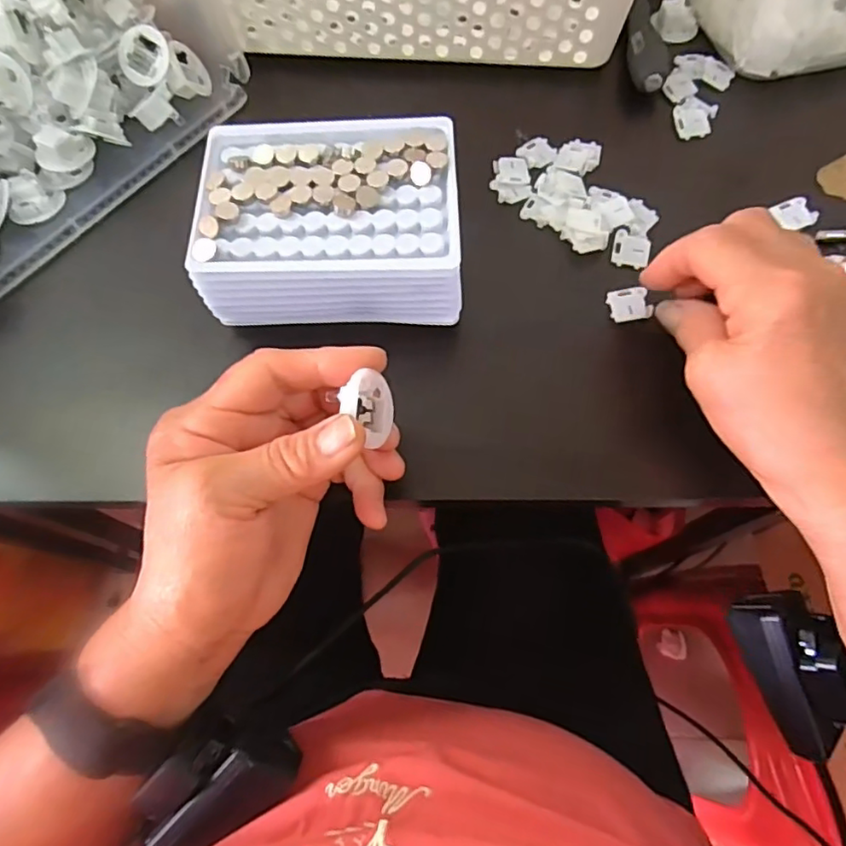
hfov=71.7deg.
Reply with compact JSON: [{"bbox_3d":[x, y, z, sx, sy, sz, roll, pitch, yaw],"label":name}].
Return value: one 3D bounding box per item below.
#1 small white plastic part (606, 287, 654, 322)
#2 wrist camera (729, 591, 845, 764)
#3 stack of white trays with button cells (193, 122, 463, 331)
[{"bbox_3d":[0.114,-0.066,0.324,0.021,0.004,0.020,-9,69,-2],"label":"small white plastic part"},{"bbox_3d":[0.178,0.115,0.273,0.029,0.041,0.075,-9,71,-44],"label":"wrist camera"},{"bbox_3d":[-0.048,-0.105,0.316,0.133,0.051,0.109,-2,69,1],"label":"stack of white trays with button cells"}]

